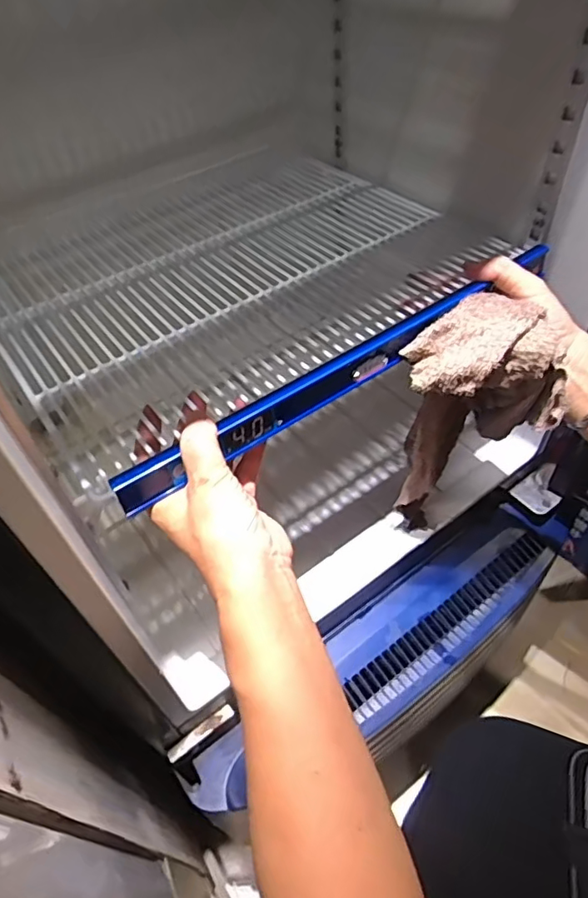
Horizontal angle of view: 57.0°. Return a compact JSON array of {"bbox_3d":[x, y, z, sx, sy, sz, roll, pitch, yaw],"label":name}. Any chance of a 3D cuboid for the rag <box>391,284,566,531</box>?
[{"bbox_3d":[0.134,-0.013,0.478,0.119,0.245,0.071,6,48,-7],"label":"rag"}]

